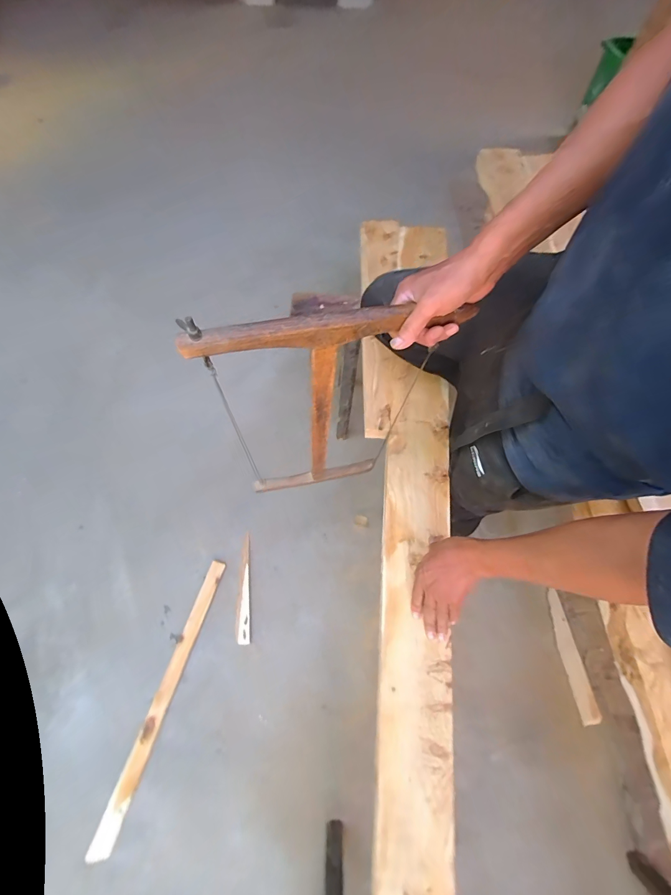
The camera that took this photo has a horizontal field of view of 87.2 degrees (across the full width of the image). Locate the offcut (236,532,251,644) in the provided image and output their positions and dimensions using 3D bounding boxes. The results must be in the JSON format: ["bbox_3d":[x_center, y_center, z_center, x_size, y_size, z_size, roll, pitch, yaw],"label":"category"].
[{"bbox_3d":[-0.312,0.471,1.191,0.045,0.011,0.338,-6,67,-2],"label":"offcut"}]

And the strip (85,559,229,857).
[{"bbox_3d":[-0.511,0.734,1.064,0.053,0.024,0.768,16,68,7],"label":"strip"}]

